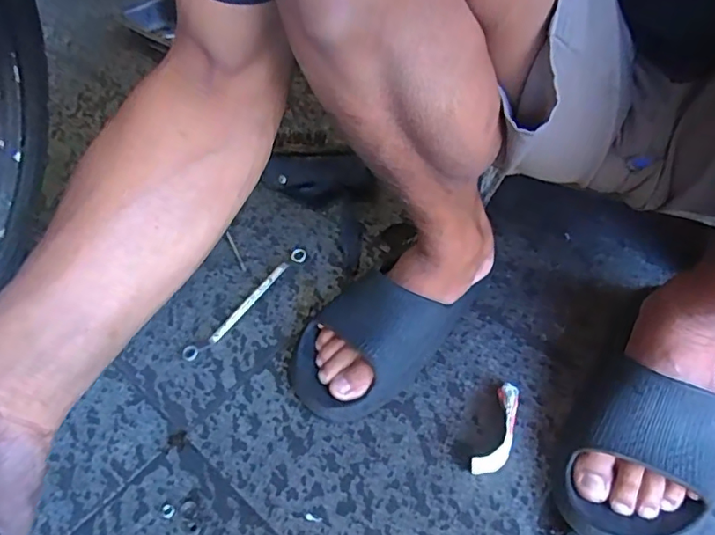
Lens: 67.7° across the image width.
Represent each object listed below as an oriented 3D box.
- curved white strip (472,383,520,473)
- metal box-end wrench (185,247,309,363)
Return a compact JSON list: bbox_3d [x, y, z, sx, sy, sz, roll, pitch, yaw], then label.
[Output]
[{"bbox_3d":[0.130,0.144,0.482,0.025,0.020,0.097,20,53,19],"label":"curved white strip"},{"bbox_3d":[-0.123,0.035,0.602,0.018,0.011,0.187,29,56,25],"label":"metal box-end wrench"}]

